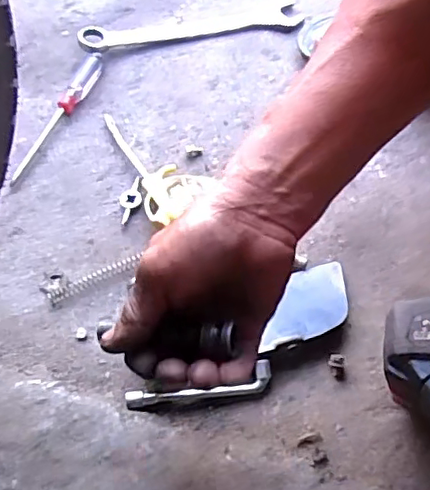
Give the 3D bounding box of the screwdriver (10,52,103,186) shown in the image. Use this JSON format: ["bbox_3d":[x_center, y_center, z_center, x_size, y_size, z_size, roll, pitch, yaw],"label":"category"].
[{"bbox_3d":[-0.152,-0.127,0.569,0.016,0.020,0.158,22,69,14],"label":"screwdriver"}]

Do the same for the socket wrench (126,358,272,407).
[{"bbox_3d":[-0.012,0.106,0.432,0.107,0.014,0.018,-13,65,-1],"label":"socket wrench"}]

